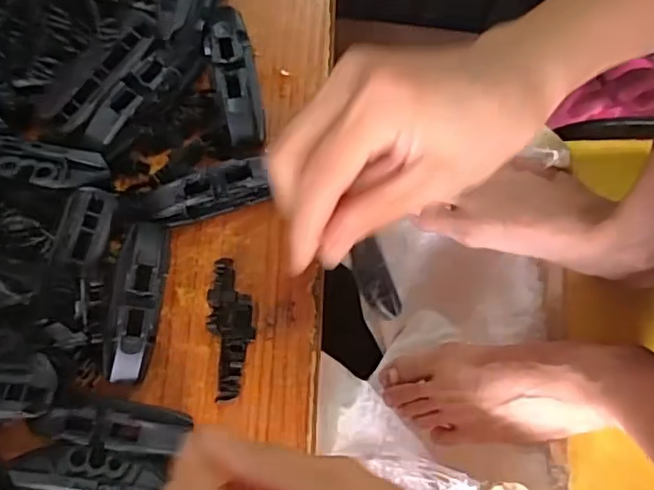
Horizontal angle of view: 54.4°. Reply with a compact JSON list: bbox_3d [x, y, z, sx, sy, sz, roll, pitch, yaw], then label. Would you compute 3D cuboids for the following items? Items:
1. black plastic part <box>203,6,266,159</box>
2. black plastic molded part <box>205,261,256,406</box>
[{"bbox_3d":[-0.044,-0.081,0.312,0.020,0.020,0.075,-14,80,-2],"label":"black plastic part"},{"bbox_3d":[-0.044,0.038,0.292,0.020,0.013,0.063,-9,80,-1],"label":"black plastic molded part"}]

